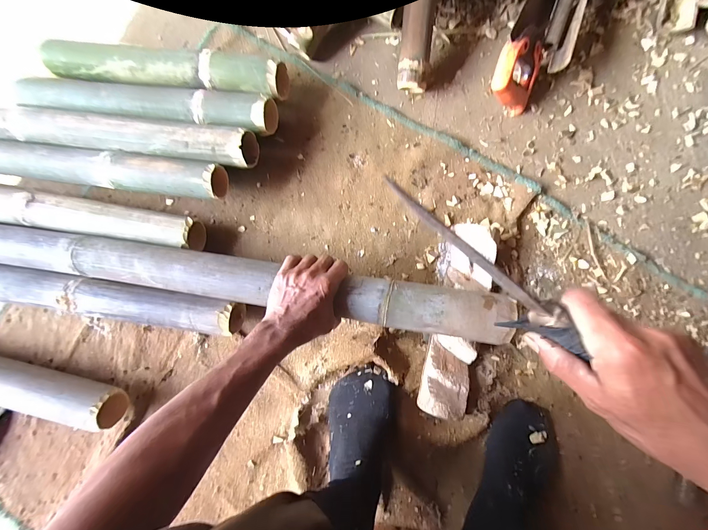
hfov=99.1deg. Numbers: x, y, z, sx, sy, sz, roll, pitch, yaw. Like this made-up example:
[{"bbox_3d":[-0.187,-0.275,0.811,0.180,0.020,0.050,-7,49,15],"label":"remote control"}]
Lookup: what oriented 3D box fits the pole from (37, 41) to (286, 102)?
[{"bbox_3d":[-0.350,-0.359,0.552,0.453,0.058,0.069,9,83,5],"label":"pole"}]

